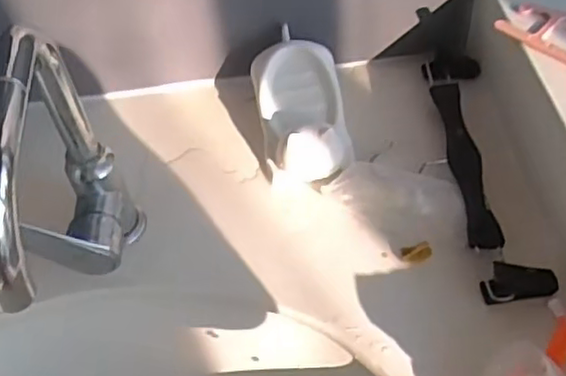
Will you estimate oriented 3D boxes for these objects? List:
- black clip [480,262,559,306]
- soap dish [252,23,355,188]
[{"bbox_3d":[0.184,0.073,0.522,0.056,0.025,0.022,-4,50,2],"label":"black clip"},{"bbox_3d":[0.015,-0.080,0.630,0.083,0.043,0.164,-10,64,-2],"label":"soap dish"}]

